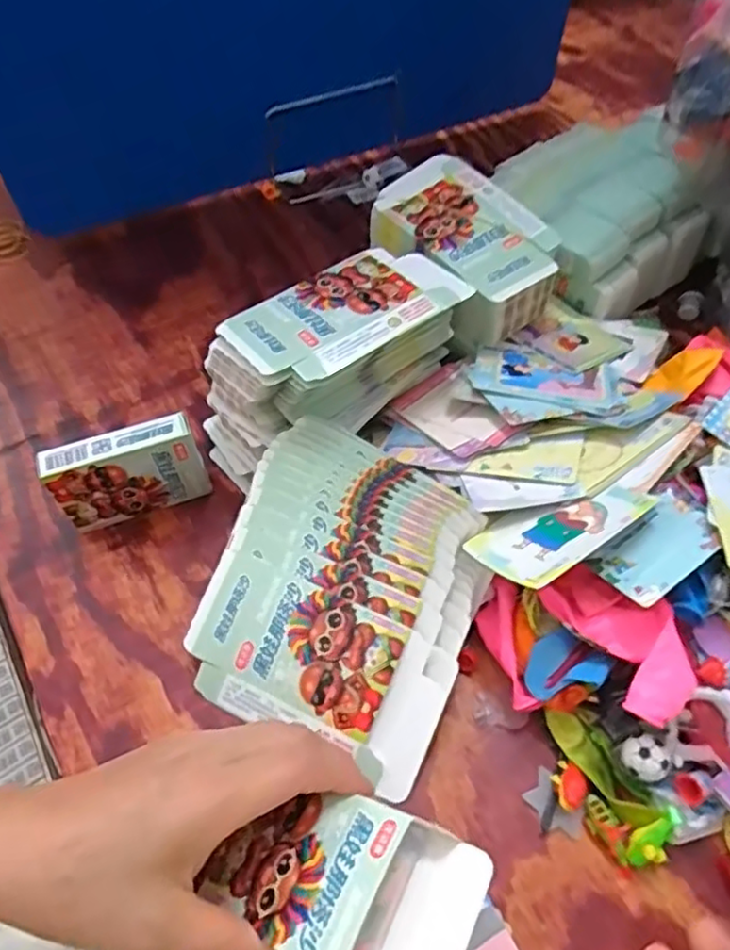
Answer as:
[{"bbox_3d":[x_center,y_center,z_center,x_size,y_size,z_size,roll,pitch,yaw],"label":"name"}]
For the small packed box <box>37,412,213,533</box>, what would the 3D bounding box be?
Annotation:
[{"bbox_3d":[-0.153,0.001,0.427,0.091,0.070,0.019,-17,54,-10],"label":"small packed box"}]

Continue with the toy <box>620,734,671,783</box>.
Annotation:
[{"bbox_3d":[0.139,0.141,0.324,0.019,0.018,0.021,-23,55,-14],"label":"toy"}]

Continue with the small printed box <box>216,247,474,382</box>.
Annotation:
[{"bbox_3d":[-0.011,-0.105,0.413,0.148,0.010,0.079,-31,58,-19],"label":"small printed box"}]

